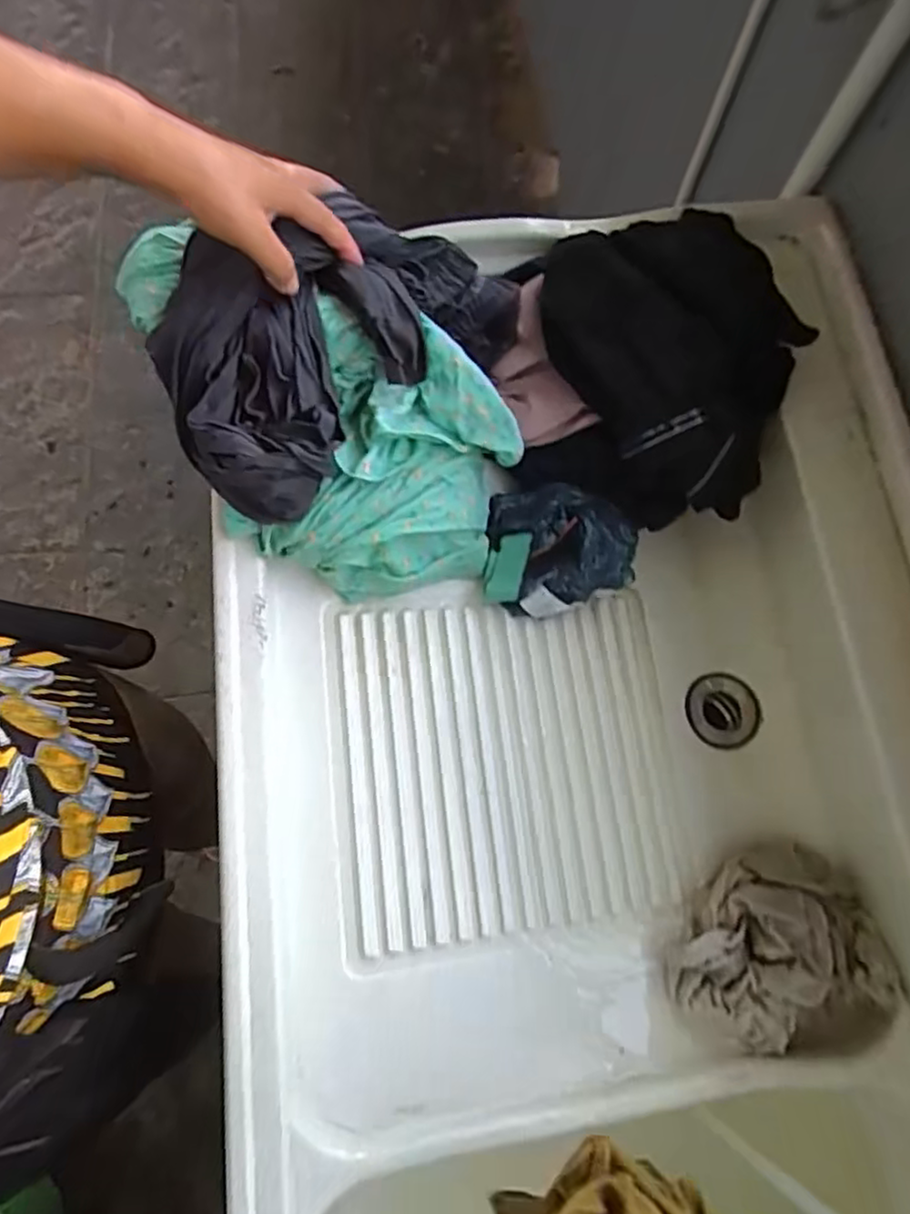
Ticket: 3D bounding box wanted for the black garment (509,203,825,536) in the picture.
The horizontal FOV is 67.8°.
[{"bbox_3d":[0.167,-0.196,0.552,0.201,0.142,0.201,13,74,3],"label":"black garment"}]

